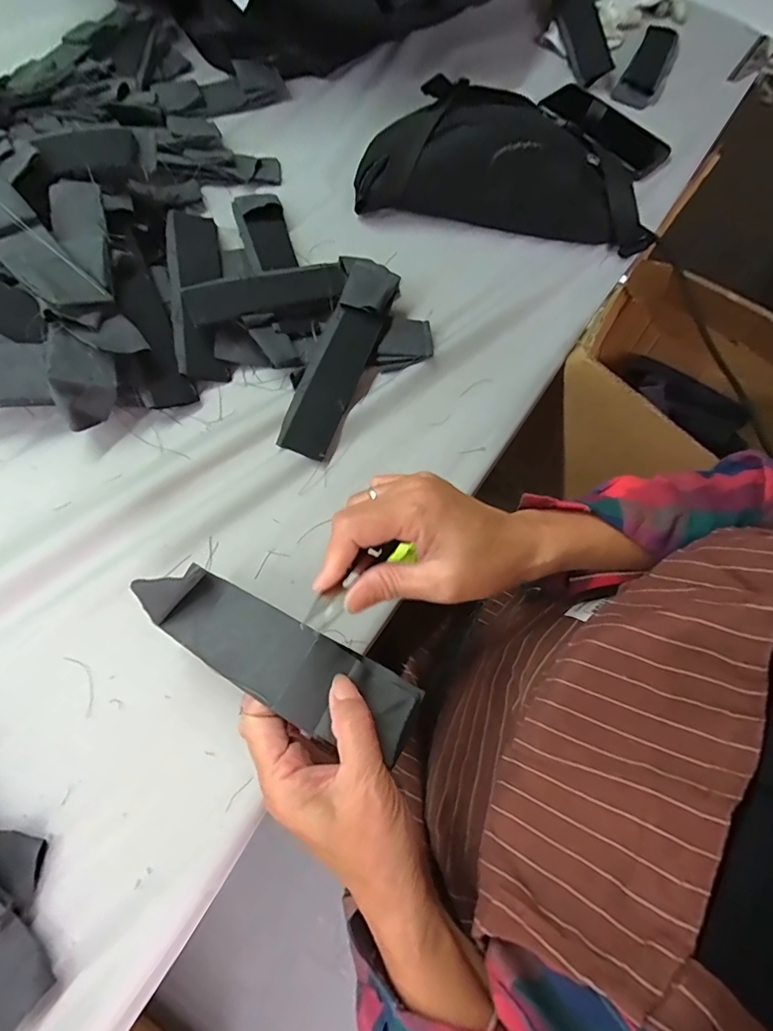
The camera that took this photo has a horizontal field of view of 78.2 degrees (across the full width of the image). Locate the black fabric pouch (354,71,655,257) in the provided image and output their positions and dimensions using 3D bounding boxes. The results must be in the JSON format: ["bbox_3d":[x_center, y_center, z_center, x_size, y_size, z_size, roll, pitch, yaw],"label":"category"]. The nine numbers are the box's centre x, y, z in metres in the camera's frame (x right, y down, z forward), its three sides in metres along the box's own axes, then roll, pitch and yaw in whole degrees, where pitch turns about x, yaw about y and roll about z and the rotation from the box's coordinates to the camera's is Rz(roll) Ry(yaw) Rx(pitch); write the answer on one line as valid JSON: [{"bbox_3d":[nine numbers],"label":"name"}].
[{"bbox_3d":[0.129,-0.384,0.508,0.305,0.074,0.153,8,69,0],"label":"black fabric pouch"}]

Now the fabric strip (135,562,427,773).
[{"bbox_3d":[-0.064,0.078,0.275,0.173,0.037,0.051,22,69,16],"label":"fabric strip"}]

